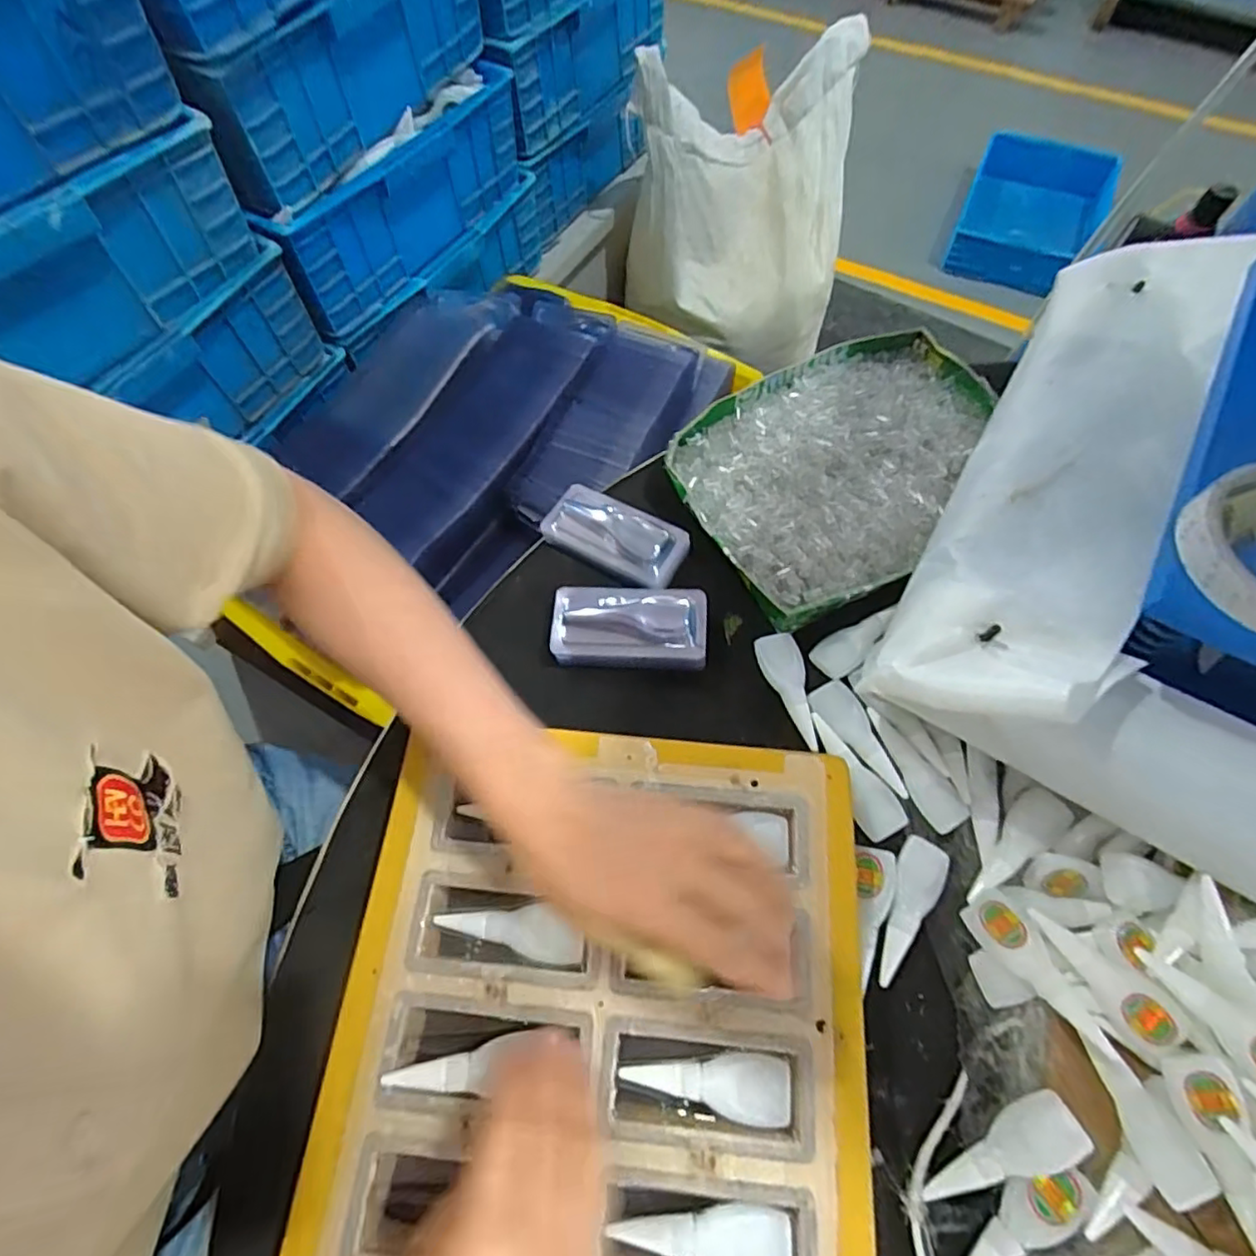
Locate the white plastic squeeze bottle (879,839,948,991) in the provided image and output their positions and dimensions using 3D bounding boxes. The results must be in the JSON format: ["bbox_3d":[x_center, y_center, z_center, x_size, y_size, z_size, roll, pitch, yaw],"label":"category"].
[{"bbox_3d":[0.169,0.170,0.383,0.030,0.009,0.087,29,69,14],"label":"white plastic squeeze bottle"}]

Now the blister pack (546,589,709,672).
[{"bbox_3d":[0.001,-0.001,0.453,0.109,0.032,0.054,1,65,2],"label":"blister pack"}]

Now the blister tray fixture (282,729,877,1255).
[{"bbox_3d":[-0.021,0.275,0.312,0.279,0.020,0.446,5,65,4],"label":"blister tray fixture"}]

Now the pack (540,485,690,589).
[{"bbox_3d":[-0.012,-0.072,0.488,0.111,0.020,0.055,28,69,14],"label":"pack"}]

